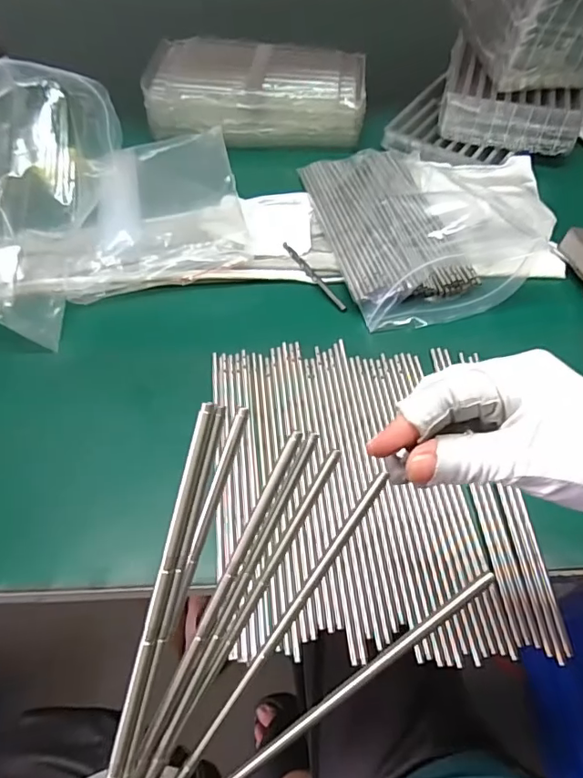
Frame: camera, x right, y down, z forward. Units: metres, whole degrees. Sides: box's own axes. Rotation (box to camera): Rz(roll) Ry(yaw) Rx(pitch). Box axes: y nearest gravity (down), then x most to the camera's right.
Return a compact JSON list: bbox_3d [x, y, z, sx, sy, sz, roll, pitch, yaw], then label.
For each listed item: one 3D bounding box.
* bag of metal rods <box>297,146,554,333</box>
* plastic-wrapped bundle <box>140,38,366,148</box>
[{"bbox_3d":[0.166,-0.201,0.574,0.259,0.037,0.276,-10,56,-8],"label":"bag of metal rods"},{"bbox_3d":[-0.044,-0.411,0.700,0.278,0.055,0.162,3,56,1],"label":"plastic-wrapped bundle"}]

